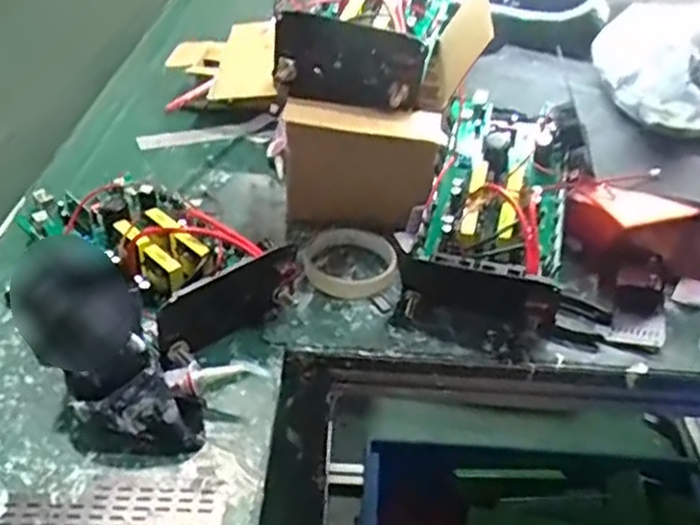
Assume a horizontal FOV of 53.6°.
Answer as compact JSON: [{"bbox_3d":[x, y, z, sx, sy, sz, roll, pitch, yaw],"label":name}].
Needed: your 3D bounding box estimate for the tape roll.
[{"bbox_3d":[0.001,-0.001,0.652,0.085,0.023,0.085,4,38,-3],"label":"tape roll"}]

